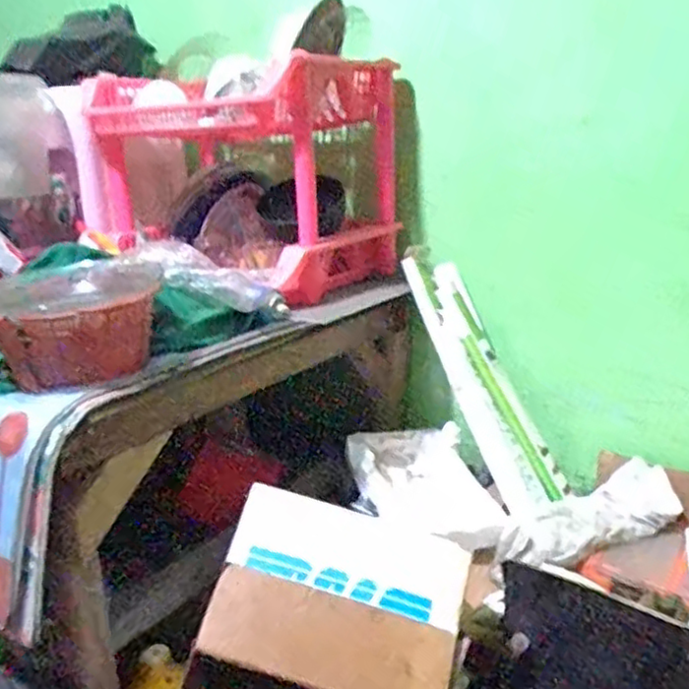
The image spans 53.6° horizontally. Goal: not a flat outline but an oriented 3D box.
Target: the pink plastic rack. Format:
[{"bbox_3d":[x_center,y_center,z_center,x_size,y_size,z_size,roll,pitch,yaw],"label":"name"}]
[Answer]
[{"bbox_3d":[-0.193,-0.271,1.138,0.496,0.323,0.335,6,18,27],"label":"pink plastic rack"}]

